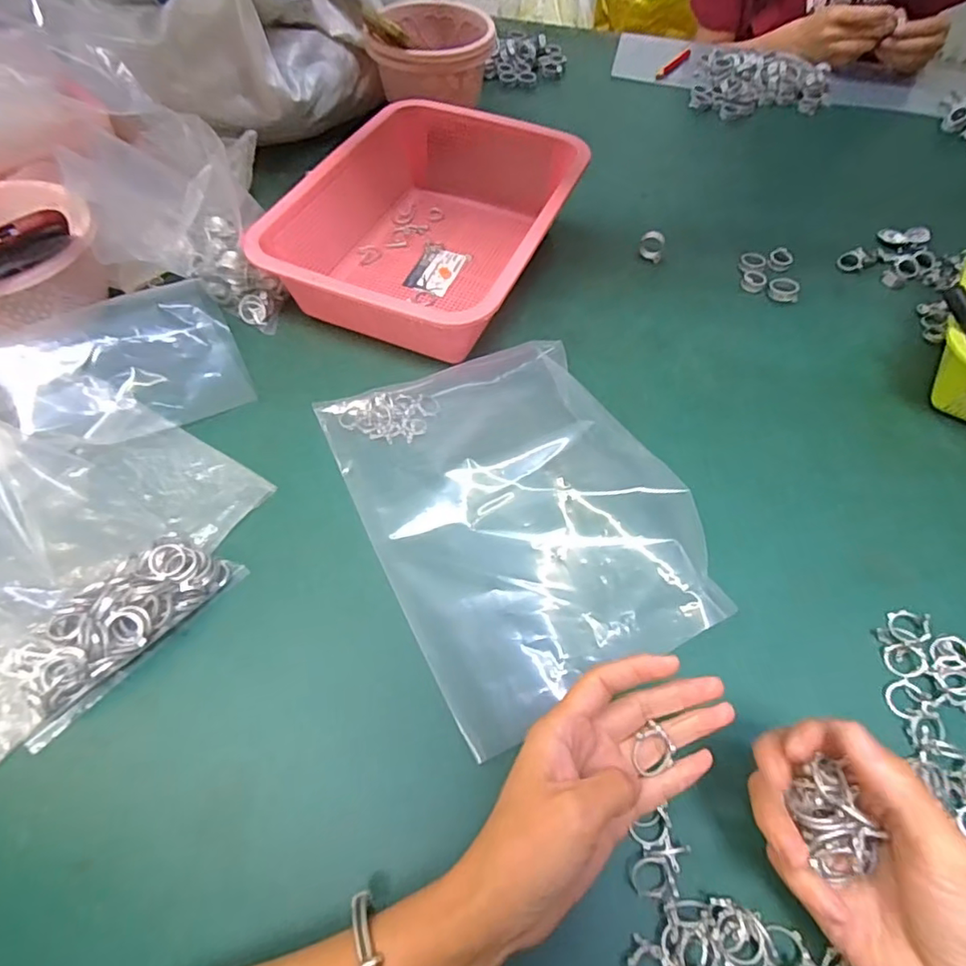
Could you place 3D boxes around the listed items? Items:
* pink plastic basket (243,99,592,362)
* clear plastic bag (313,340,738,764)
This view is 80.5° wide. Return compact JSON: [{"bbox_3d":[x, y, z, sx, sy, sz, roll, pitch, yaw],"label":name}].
[{"bbox_3d":[-0.041,-0.256,0.555,0.219,0.076,0.327,23,59,12],"label":"pink plastic basket"},{"bbox_3d":[0.021,0.006,0.405,0.203,0.045,0.285,-22,60,-16],"label":"clear plastic bag"}]

